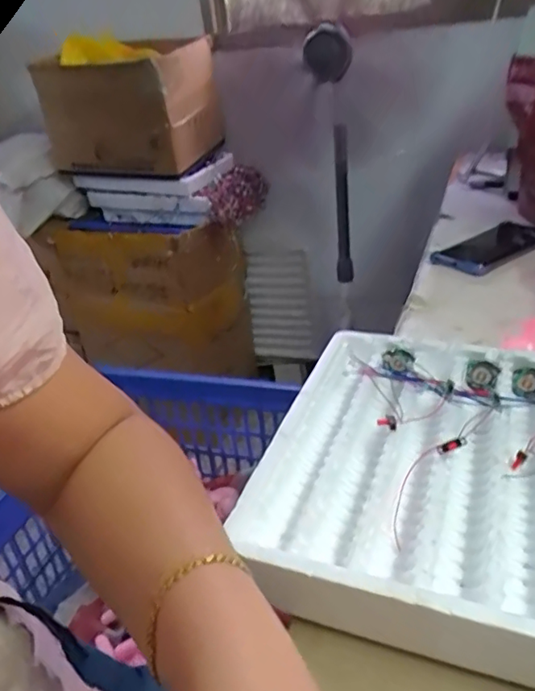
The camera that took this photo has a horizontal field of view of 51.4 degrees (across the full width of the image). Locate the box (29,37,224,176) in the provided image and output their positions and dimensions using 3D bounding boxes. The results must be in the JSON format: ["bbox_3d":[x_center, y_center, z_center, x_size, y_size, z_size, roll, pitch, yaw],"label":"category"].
[{"bbox_3d":[-0.328,-0.568,1.337,0.364,0.253,0.287,0,31,12],"label":"box"}]

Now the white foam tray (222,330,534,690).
[{"bbox_3d":[0.175,0.080,0.338,0.345,0.036,0.262,6,33,21],"label":"white foam tray"}]

